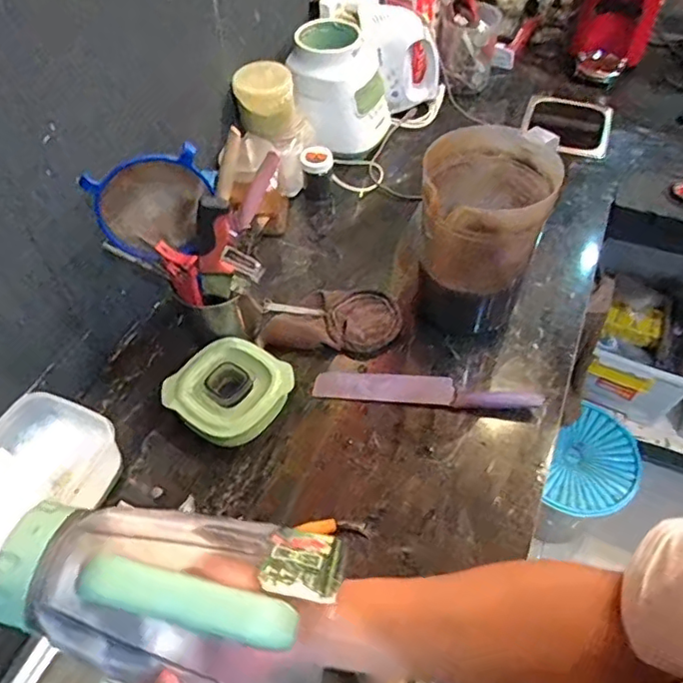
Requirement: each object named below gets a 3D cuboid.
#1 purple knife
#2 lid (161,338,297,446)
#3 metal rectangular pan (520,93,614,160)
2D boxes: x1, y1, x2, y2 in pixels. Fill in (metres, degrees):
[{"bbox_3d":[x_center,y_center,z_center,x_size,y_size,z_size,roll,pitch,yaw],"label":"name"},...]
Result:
[{"bbox_3d":[0.113,0.062,0.778,0.294,0.015,0.041,7,54,4],"label":"purple knife"},{"bbox_3d":[-0.144,0.063,0.760,0.133,0.033,0.134,29,59,21],"label":"lid"},{"bbox_3d":[0.447,-0.426,1.161,0.166,0.044,0.205,16,55,12],"label":"metal rectangular pan"}]

